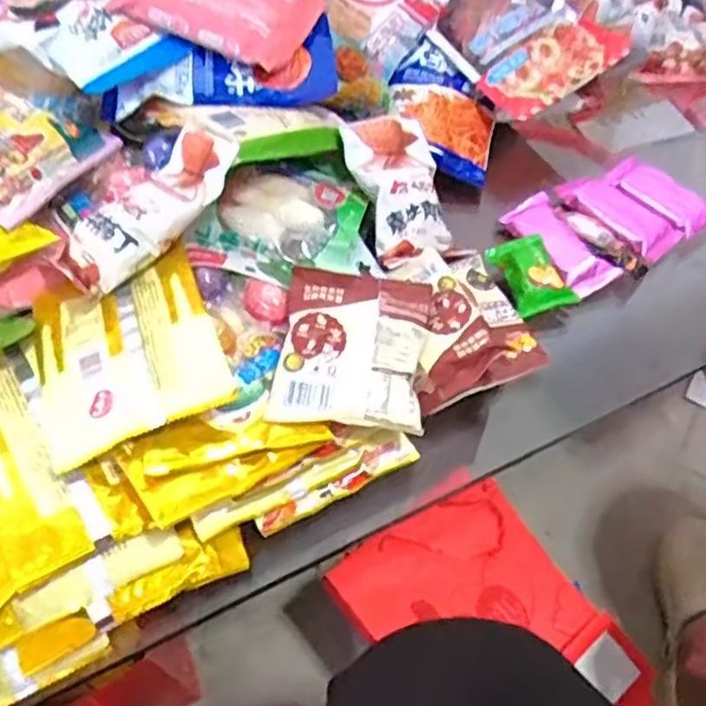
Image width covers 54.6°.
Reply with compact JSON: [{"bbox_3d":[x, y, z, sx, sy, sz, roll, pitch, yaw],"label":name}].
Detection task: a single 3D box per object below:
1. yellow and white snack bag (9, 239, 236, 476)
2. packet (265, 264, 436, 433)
[{"bbox_3d":[-0.137,-0.002,0.397,0.112,0.024,0.125,-22,58,-15],"label":"yellow and white snack bag"},{"bbox_3d":[0.001,-0.005,0.413,0.086,0.022,0.099,5,55,4],"label":"packet"}]

